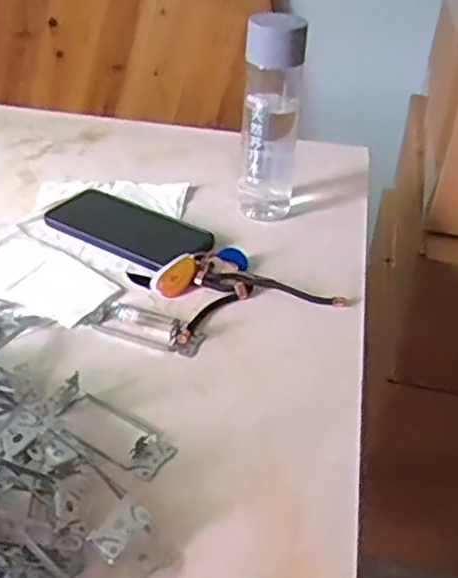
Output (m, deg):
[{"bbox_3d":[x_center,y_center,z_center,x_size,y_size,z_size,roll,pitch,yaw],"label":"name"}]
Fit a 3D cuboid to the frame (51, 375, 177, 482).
[{"bbox_3d":[-0.084,0.093,0.467,0.096,0.018,0.044,22,39,23],"label":"frame"}]

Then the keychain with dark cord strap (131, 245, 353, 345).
[{"bbox_3d":[0.008,-0.006,0.611,0.159,0.019,0.110,-12,38,-21],"label":"keychain with dark cord strap"}]

